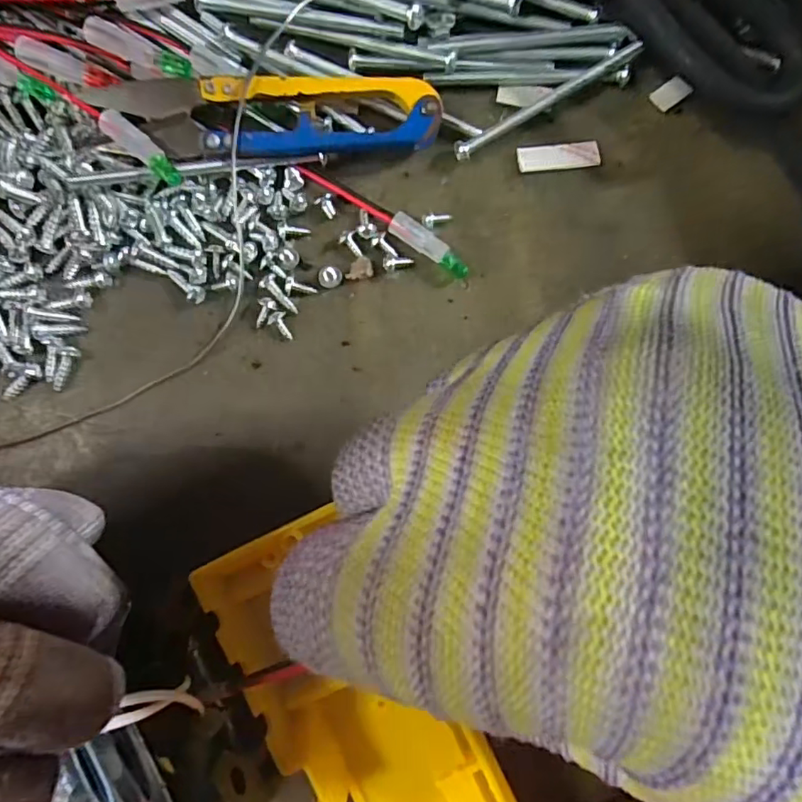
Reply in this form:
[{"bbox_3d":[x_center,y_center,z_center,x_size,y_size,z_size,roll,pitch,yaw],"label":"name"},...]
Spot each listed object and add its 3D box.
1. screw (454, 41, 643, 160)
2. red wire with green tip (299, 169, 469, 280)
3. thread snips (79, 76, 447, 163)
[{"bbox_3d":[0.043,-0.089,0.166,0.061,0.007,0.005,-29,95,-1],"label":"screw"},{"bbox_3d":[-0.004,-0.055,0.166,0.058,0.006,0.007,33,92,-5],"label":"red wire with green tip"},{"bbox_3d":[-0.037,-0.081,0.159,0.093,0.012,0.022,-2,94,-3],"label":"thread snips"}]

